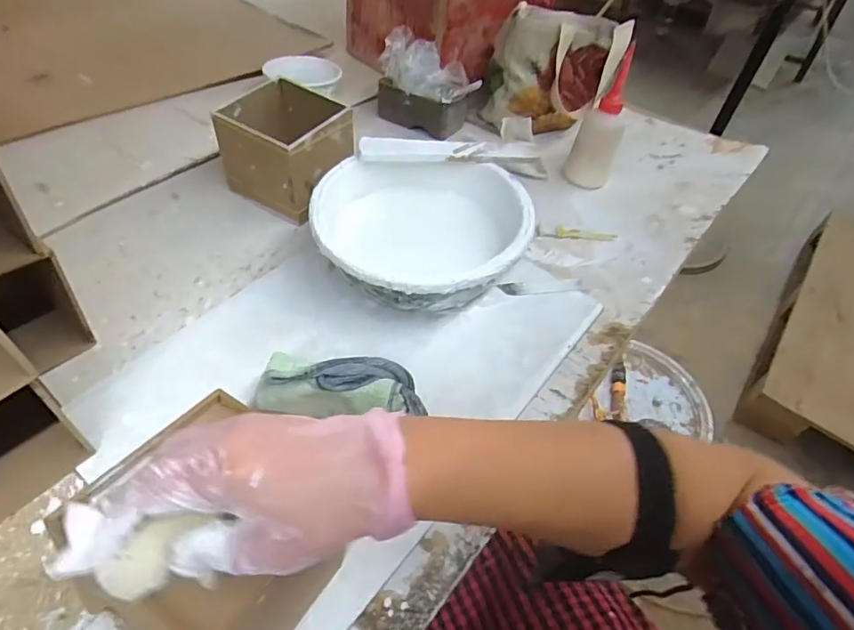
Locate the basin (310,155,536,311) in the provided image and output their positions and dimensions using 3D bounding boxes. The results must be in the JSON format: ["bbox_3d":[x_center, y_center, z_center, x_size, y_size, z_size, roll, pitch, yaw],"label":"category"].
[{"bbox_3d":[-0.008,-0.077,0.548,0.215,0.091,0.201,3,49,-3],"label":"basin"}]

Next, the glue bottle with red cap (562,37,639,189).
[{"bbox_3d":[0.234,-0.255,0.686,0.059,0.162,0.053,18,49,10],"label":"glue bottle with red cap"}]

